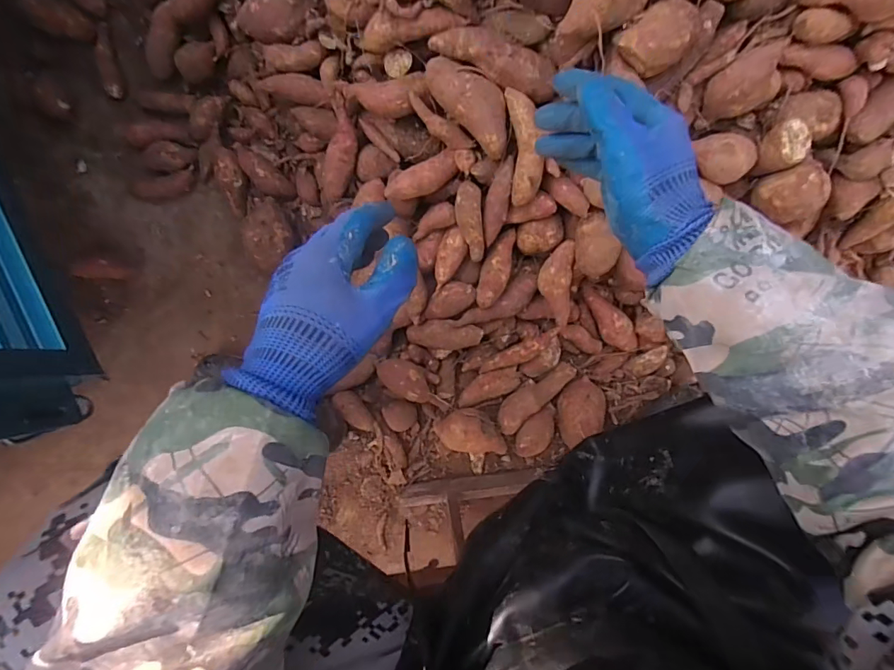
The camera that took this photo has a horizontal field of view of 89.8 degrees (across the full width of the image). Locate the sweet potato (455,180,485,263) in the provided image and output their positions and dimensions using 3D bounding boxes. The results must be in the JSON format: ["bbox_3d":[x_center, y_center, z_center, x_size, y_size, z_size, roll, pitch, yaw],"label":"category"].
[{"bbox_3d":[0.034,-0.154,0.617,0.034,0.024,0.106,-12,112,-5],"label":"sweet potato"}]

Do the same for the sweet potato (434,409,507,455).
[{"bbox_3d":[0.043,0.156,0.733,0.119,0.058,0.068,10,89,-5],"label":"sweet potato"}]

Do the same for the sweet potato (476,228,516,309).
[{"bbox_3d":[0.073,-0.098,0.665,0.039,0.035,0.120,25,88,-5],"label":"sweet potato"}]

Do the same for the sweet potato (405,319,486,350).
[{"bbox_3d":[-0.005,0.000,0.692,0.130,0.034,0.045,-1,90,32],"label":"sweet potato"}]

